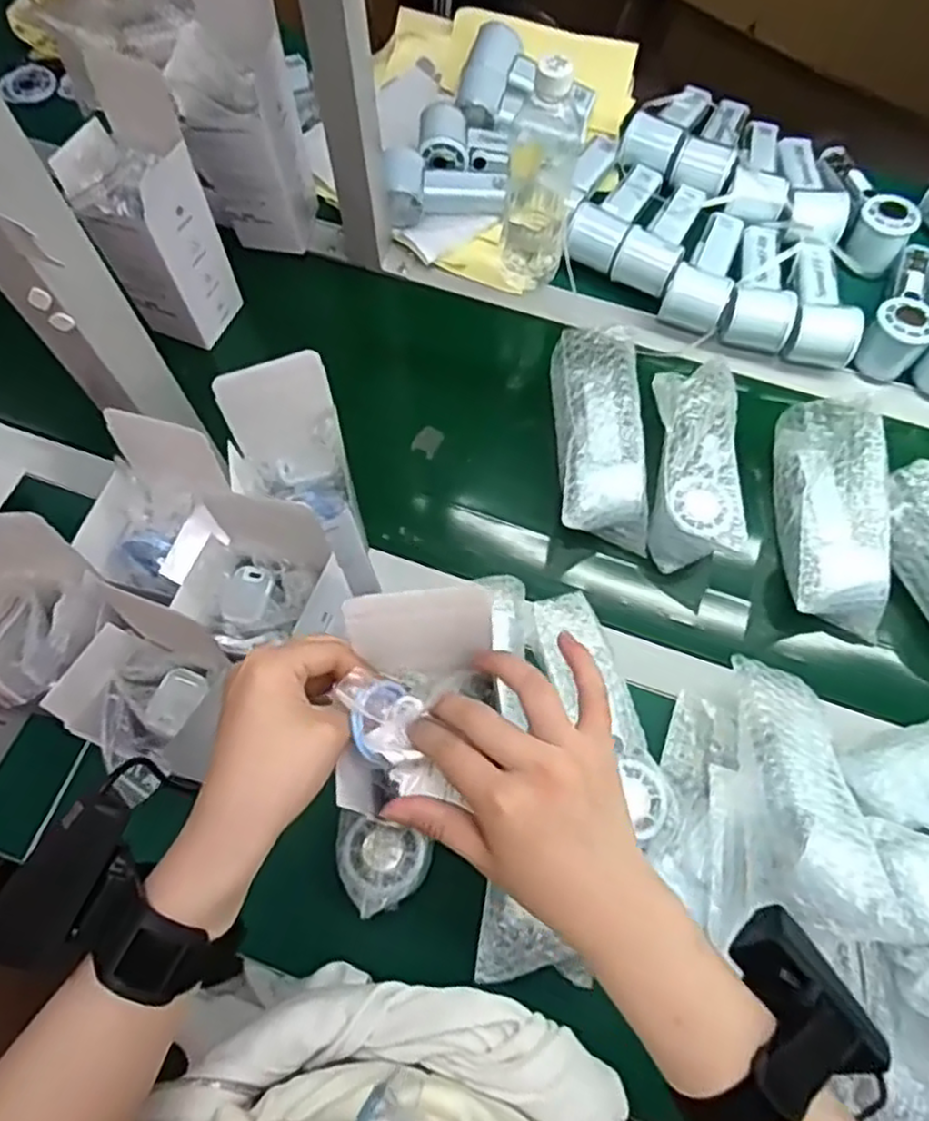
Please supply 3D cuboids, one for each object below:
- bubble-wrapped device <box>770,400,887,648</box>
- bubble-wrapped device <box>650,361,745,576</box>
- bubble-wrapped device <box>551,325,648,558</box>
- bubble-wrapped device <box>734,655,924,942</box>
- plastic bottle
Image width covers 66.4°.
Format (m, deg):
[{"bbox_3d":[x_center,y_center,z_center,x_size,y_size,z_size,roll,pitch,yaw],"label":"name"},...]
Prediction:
[{"bbox_3d":[0.323,-0.044,0.629,0.076,0.065,0.201,3,69,2],"label":"bubble-wrapped device"},{"bbox_3d":[0.209,-0.091,0.651,0.068,0.063,0.191,5,70,2],"label":"bubble-wrapped device"},{"bbox_3d":[0.124,-0.118,0.659,0.077,0.045,0.205,-1,69,0],"label":"bubble-wrapped device"},{"bbox_3d":[0.244,0.161,0.502,0.081,0.044,0.206,3,42,1],"label":"bubble-wrapped device"},{"bbox_3d":[0.073,-0.372,0.680,0.065,0.221,0.084,6,70,2],"label":"plastic bottle"}]

